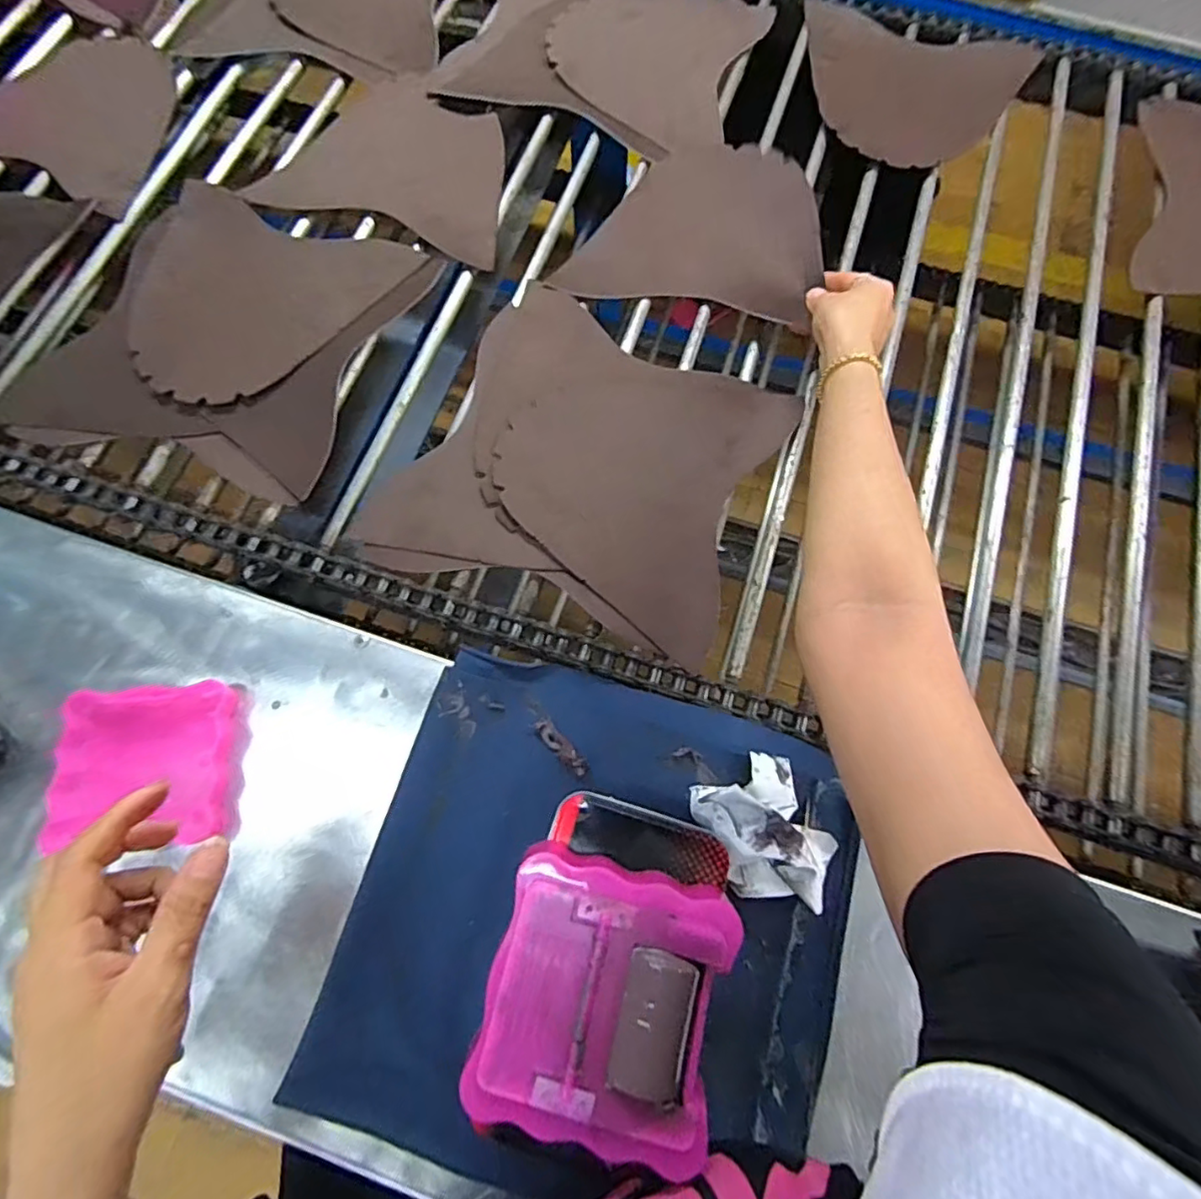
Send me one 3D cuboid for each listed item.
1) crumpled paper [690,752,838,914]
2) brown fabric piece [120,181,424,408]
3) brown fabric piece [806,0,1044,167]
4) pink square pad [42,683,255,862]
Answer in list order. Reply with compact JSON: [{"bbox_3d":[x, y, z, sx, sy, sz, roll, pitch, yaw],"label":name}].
[{"bbox_3d":[0.112,0.155,0.386,0.078,0.050,0.104,-27,76,-7],"label":"crumpled paper"},{"bbox_3d":[-0.331,-0.276,0.560,0.248,0.016,0.217,20,75,5],"label":"brown fabric piece"},{"bbox_3d":[0.336,-0.555,0.646,0.246,0.017,0.208,16,75,4],"label":"brown fabric piece"},{"bbox_3d":[-0.311,0.111,0.414,0.117,0.018,0.102,-3,74,-1],"label":"pink square pad"}]

